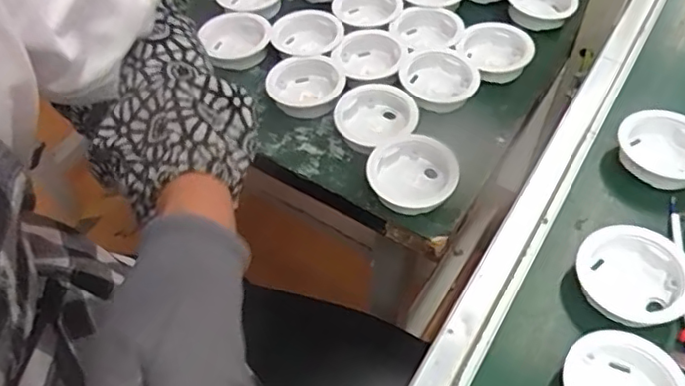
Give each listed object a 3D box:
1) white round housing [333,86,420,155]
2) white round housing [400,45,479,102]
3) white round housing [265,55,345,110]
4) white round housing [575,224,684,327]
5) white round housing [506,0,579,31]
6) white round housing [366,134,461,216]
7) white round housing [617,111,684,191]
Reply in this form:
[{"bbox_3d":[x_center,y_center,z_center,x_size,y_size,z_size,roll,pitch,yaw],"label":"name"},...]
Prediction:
[{"bbox_3d":[0.030,-0.064,0.533,0.070,0.023,0.070,0,53,0],"label":"white round housing"},{"bbox_3d":[0.093,-0.110,0.567,0.071,0.024,0.064,15,54,11],"label":"white round housing"},{"bbox_3d":[-0.036,-0.105,0.567,0.073,0.022,0.067,0,53,0],"label":"white round housing"},{"bbox_3d":[0.200,0.055,0.409,0.073,0.032,0.057,37,61,25],"label":"white round housing"},{"bbox_3d":[0.211,-0.200,0.636,0.069,0.027,0.071,0,53,0],"label":"white round housing"},{"bbox_3d":[0.059,-0.015,0.496,0.072,0.026,0.068,0,53,0],"label":"white round housing"},{"bbox_3d":[0.259,-0.033,0.479,0.071,0.030,0.066,0,53,0],"label":"white round housing"}]

